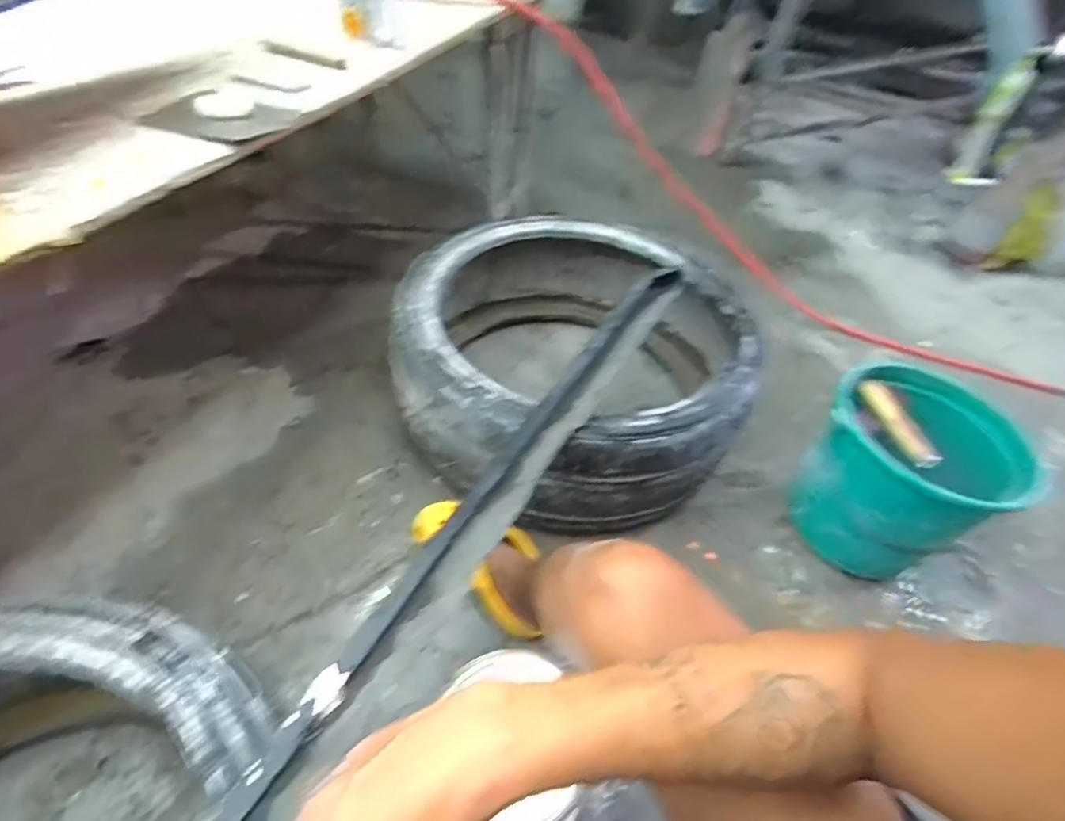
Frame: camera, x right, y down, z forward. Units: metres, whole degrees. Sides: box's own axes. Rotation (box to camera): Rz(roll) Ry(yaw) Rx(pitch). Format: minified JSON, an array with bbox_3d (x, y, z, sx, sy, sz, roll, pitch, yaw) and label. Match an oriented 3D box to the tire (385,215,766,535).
[{"bbox_3d":[0.073,-0.094,1.022,0.567,0.257,0.595,14,49,6],"label":"tire"}]

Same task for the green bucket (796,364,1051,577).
[{"bbox_3d":[0.586,0.094,0.909,0.280,0.229,0.268,3,49,-3],"label":"green bucket"}]

